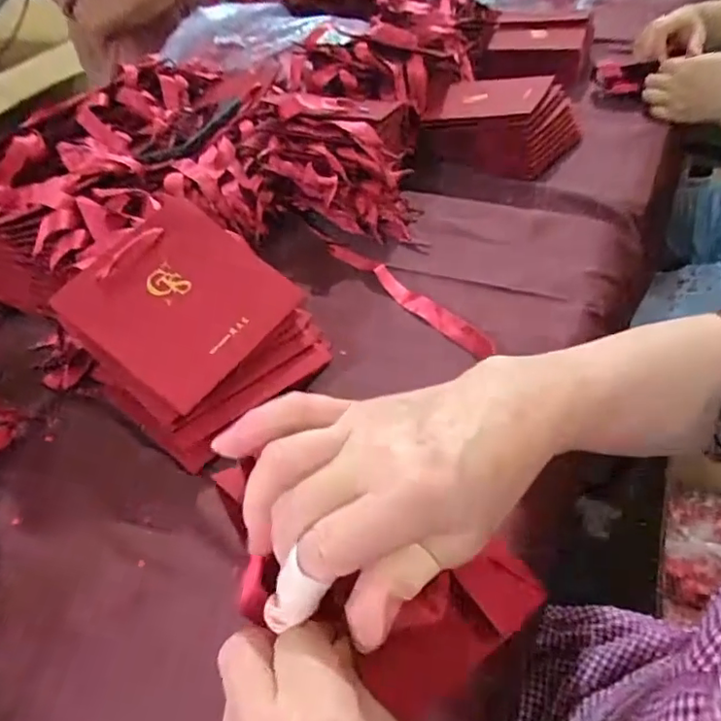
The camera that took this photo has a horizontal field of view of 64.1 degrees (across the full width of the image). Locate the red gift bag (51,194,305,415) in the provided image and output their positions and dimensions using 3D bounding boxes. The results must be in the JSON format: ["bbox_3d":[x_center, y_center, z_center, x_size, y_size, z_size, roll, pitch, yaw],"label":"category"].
[{"bbox_3d":[-0.143,-0.051,0.460,0.142,0.008,0.137,41,69,3],"label":"red gift bag"}]

